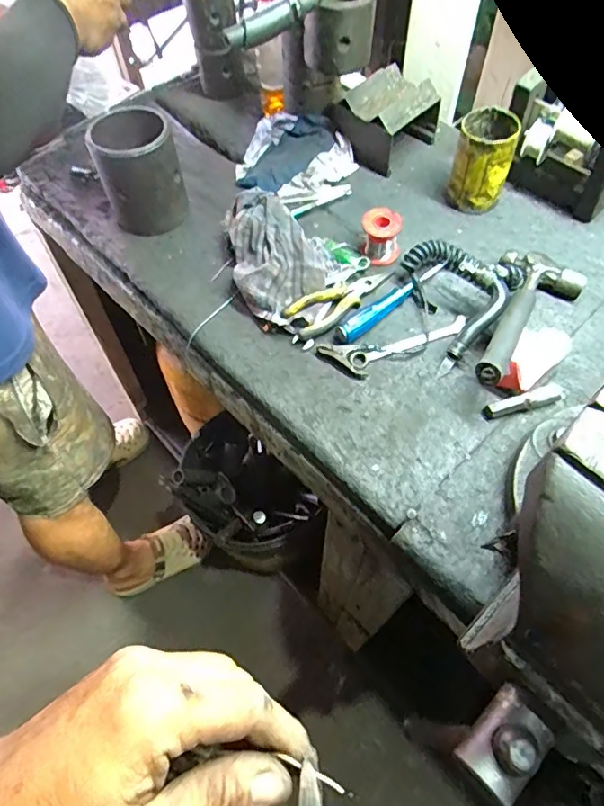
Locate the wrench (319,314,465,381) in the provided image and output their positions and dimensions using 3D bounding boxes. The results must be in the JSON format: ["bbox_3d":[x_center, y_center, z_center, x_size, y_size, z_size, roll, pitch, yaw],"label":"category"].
[{"bbox_3d":[0.119,-0.071,0.625,0.188,0.009,0.053,-16,60,-8],"label":"wrench"}]

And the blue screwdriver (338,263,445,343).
[{"bbox_3d":[0.116,-0.136,0.659,0.181,0.022,0.022,-38,66,-19],"label":"blue screwdriver"}]

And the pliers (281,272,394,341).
[{"bbox_3d":[0.049,-0.137,0.652,0.151,0.022,0.045,-37,65,-18],"label":"pliers"}]

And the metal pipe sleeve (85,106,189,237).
[{"bbox_3d":[-0.226,-0.320,0.725,0.108,0.127,0.110,-22,61,-11],"label":"metal pipe sleeve"}]

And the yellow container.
[{"bbox_3d":[0.249,-0.333,0.714,0.077,0.110,0.074,10,60,7],"label":"yellow container"}]

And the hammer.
[{"bbox_3d":[0.248,-0.102,0.598,0.104,0.038,0.245,30,52,18],"label":"hammer"}]

